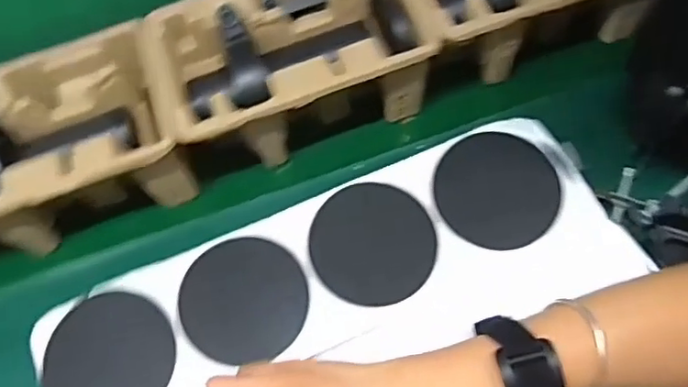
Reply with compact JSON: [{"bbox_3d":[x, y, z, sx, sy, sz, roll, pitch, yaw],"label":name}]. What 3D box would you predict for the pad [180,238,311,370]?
[{"bbox_3d":[-0.072,0.076,0.434,0.091,0.006,0.088,19,67,11],"label":"pad"}]

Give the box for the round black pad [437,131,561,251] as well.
[{"bbox_3d":[0.114,-0.004,0.452,0.088,0.006,0.094,-1,64,2],"label":"round black pad"}]

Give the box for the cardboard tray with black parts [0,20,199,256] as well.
[{"bbox_3d":[-0.272,-0.034,0.549,0.243,0.106,0.145,-19,65,-7],"label":"cardboard tray with black parts"}]

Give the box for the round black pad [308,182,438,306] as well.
[{"bbox_3d":[0.021,0.035,0.443,0.088,0.005,0.091,-1,64,2],"label":"round black pad"}]

